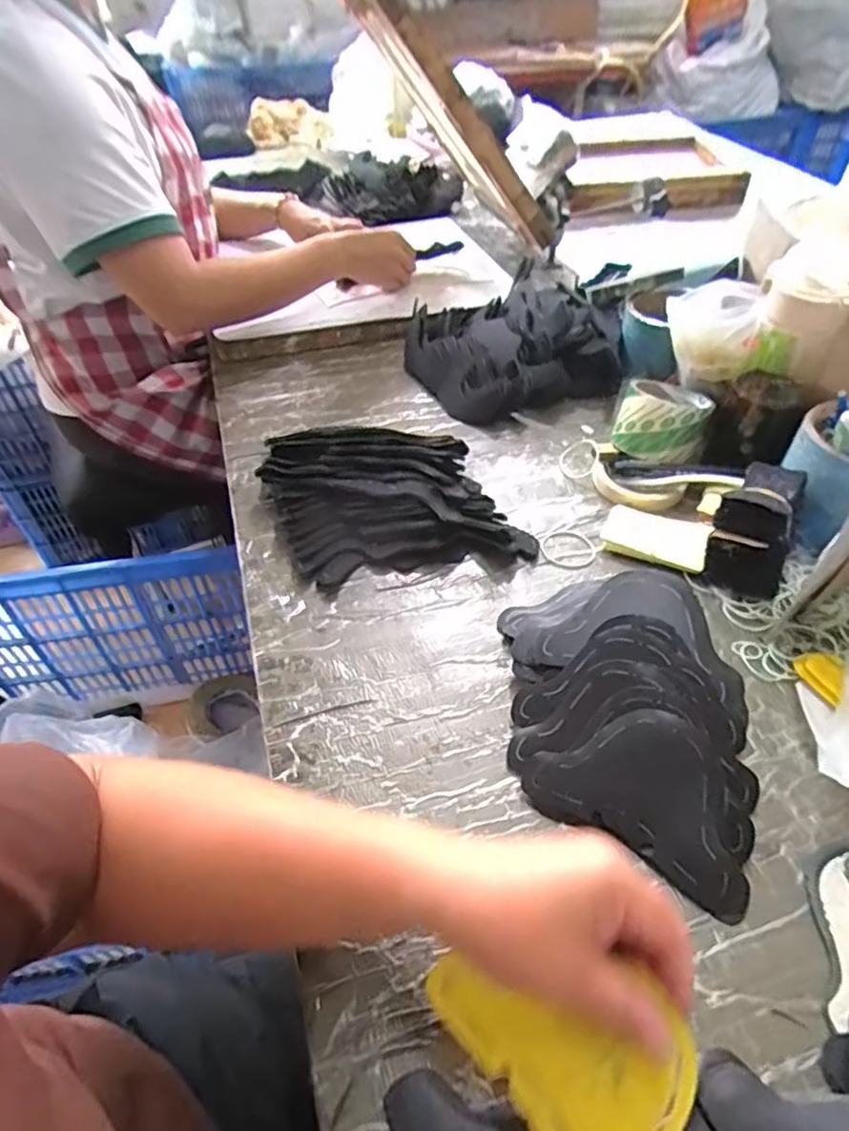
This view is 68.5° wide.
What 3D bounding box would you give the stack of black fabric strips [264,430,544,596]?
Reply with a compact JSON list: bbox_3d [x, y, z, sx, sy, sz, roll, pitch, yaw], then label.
[{"bbox_3d":[-0.039,-0.064,0.605,0.195,0.038,0.228,-21,50,-18],"label":"stack of black fabric strips"}]

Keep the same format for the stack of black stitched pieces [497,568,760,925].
[{"bbox_3d":[0.139,0.093,0.441,0.183,0.059,0.228,12,48,12],"label":"stack of black stitched pieces"}]

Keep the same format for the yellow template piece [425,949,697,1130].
[{"bbox_3d":[0.070,0.229,0.284,0.095,0.012,0.134,-43,67,-3],"label":"yellow template piece"}]

